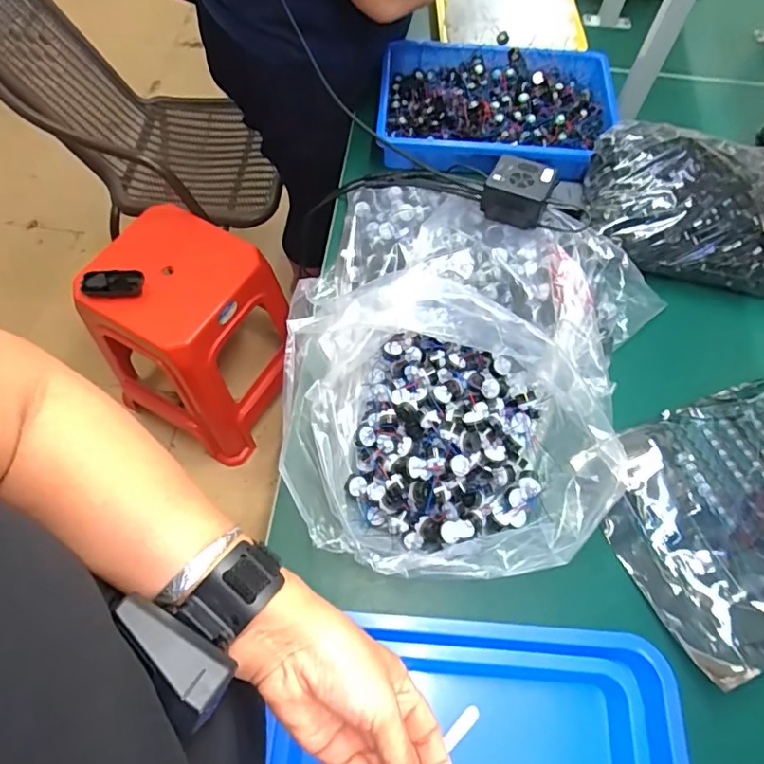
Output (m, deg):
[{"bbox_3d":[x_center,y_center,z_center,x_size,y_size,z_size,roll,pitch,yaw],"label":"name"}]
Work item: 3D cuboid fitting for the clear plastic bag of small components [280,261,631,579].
[{"bbox_3d":[0.083,0.037,0.537,0.366,0.140,0.307,-23,67,-12],"label":"clear plastic bag of small components"}]

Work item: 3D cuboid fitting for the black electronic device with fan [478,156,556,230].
[{"bbox_3d":[0.172,-0.242,0.671,0.078,0.044,0.078,19,65,8],"label":"black electronic device with fan"}]

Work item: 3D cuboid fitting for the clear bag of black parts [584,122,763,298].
[{"bbox_3d":[0.458,-0.233,0.733,0.343,0.112,0.208,14,65,5],"label":"clear bag of black parts"}]

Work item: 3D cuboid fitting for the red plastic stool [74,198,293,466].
[{"bbox_3d":[-0.418,-0.097,1.233,0.347,0.459,0.336,30,67,12],"label":"red plastic stool"}]

